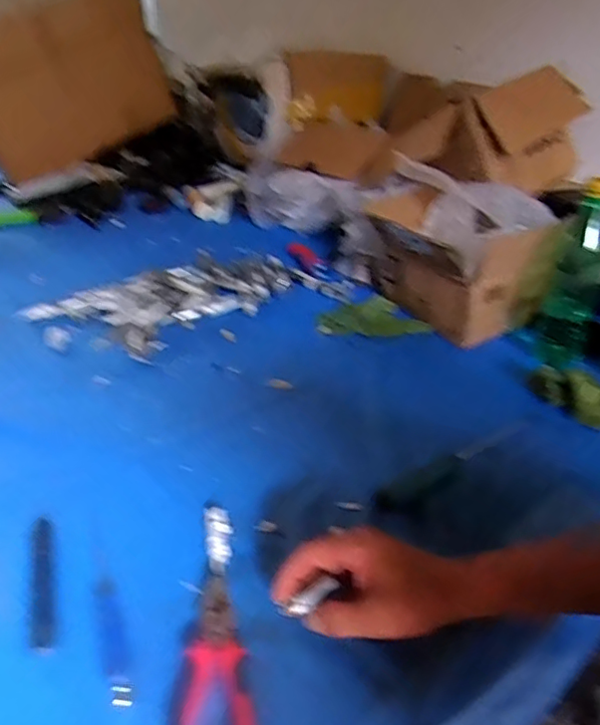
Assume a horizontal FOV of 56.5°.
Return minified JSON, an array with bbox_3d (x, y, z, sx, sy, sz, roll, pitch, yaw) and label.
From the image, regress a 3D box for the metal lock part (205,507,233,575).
[{"bbox_3d":[-0.075,0.170,0.526,0.024,0.021,0.070,-7,34,-9],"label":"metal lock part"}]

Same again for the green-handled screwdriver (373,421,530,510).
[{"bbox_3d":[0.167,0.105,0.579,0.212,0.022,0.028,-19,37,-24],"label":"green-handled screwdriver"}]

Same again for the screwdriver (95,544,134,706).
[{"bbox_3d":[-0.160,0.209,0.466,0.017,0.018,0.162,-15,36,-20],"label":"screwdriver"}]

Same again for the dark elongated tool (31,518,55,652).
[{"bbox_3d":[-0.228,0.192,0.495,0.018,0.009,0.138,-13,35,-17],"label":"dark elongated tool"}]

